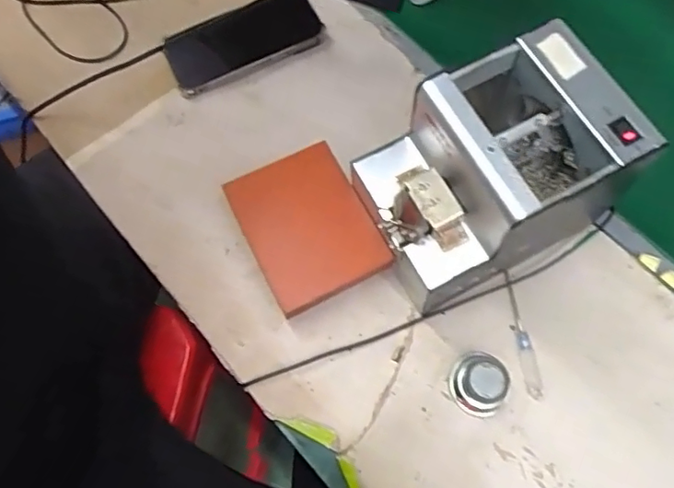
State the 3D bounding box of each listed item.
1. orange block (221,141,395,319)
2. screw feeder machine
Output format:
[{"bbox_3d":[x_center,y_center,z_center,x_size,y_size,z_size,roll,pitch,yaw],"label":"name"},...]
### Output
[{"bbox_3d":[-0.026,-0.012,0.483,0.098,0.043,0.130,-26,72,-9],"label":"orange block"},{"bbox_3d":[0.114,-0.050,0.438,0.166,0.148,0.126,-24,70,-9],"label":"screw feeder machine"}]

